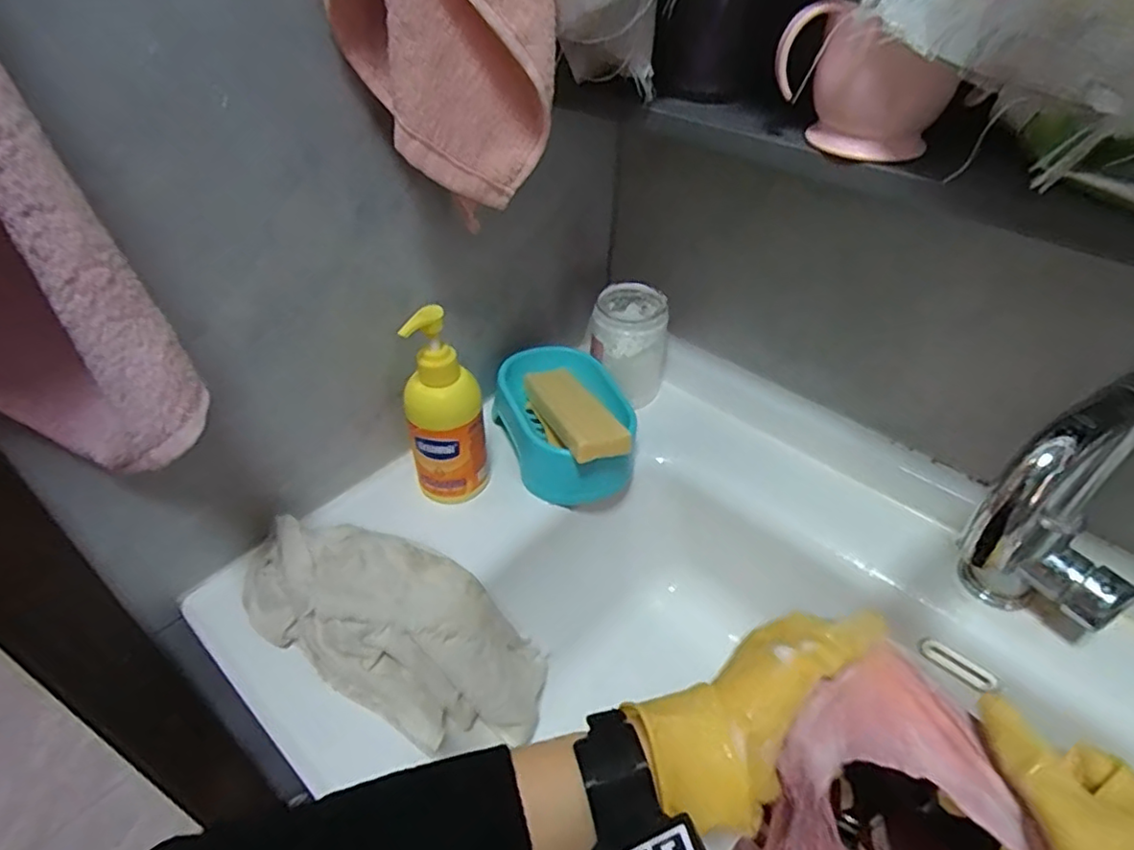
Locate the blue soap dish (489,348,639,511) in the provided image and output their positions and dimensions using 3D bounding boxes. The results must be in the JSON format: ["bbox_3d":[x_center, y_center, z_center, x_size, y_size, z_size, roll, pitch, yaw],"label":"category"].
[{"bbox_3d":[-0.003,-0.003,0.580,0.111,0.062,0.156,-13,44,-15],"label":"blue soap dish"}]

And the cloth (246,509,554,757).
[{"bbox_3d":[-0.118,0.159,0.454,0.247,0.075,0.123,33,43,-11],"label":"cloth"}]

